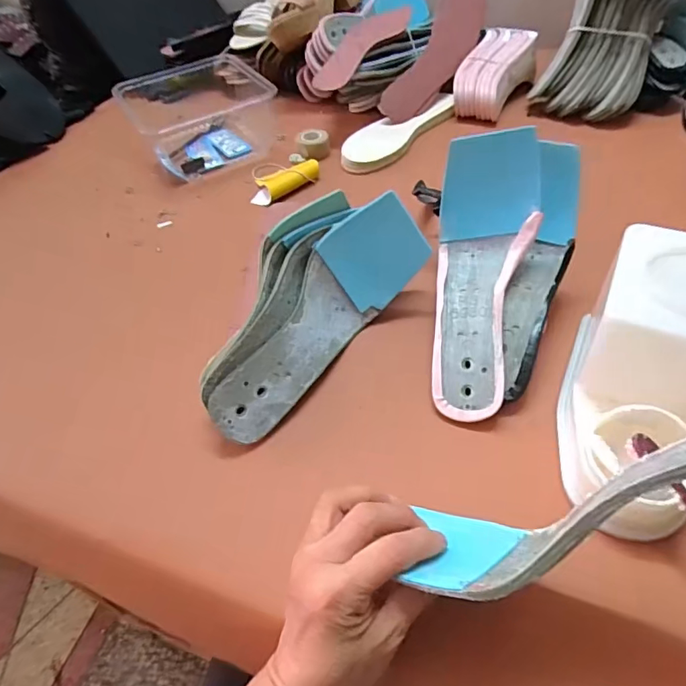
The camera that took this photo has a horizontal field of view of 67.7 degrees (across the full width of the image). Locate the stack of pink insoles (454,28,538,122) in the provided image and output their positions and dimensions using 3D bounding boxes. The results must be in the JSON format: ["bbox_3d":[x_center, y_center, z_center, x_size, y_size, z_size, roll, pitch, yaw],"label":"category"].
[{"bbox_3d":[0.222,-0.398,0.758,0.081,0.057,0.162,26,72,26],"label":"stack of pink insoles"}]

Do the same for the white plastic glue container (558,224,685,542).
[{"bbox_3d":[0.215,0.023,0.350,0.105,0.108,0.189,19,53,21],"label":"white plastic glue container"}]

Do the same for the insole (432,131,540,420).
[{"bbox_3d":[0.116,-0.054,0.432,0.083,0.064,0.237,7,78,13],"label":"insole"}]

